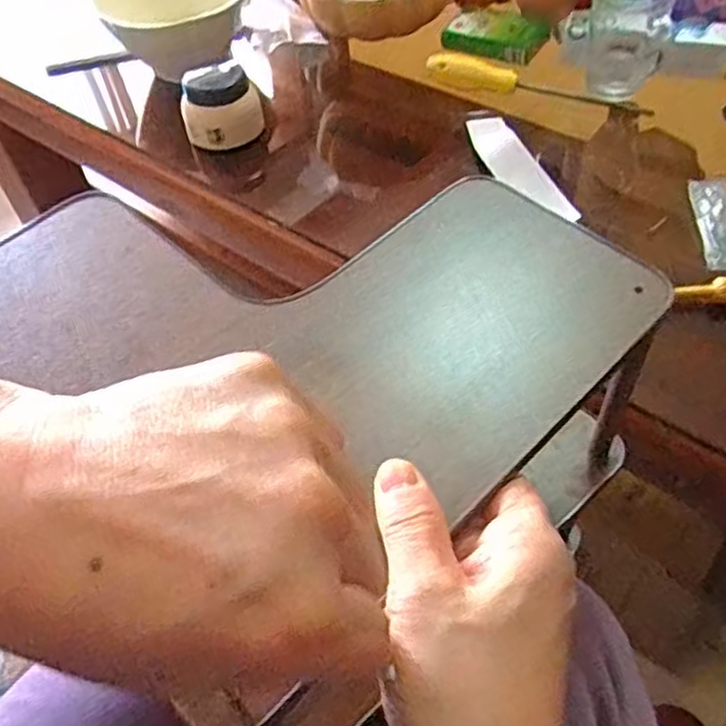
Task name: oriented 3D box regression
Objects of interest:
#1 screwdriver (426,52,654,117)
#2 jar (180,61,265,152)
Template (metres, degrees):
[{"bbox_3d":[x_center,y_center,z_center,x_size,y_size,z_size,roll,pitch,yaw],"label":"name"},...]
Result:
[{"bbox_3d":[0.198,-0.311,0.798,0.252,0.027,0.024,12,52,-3],"label":"screwdriver"},{"bbox_3d":[-0.160,-0.279,0.773,0.075,0.071,0.081,-2,51,3],"label":"jar"}]

